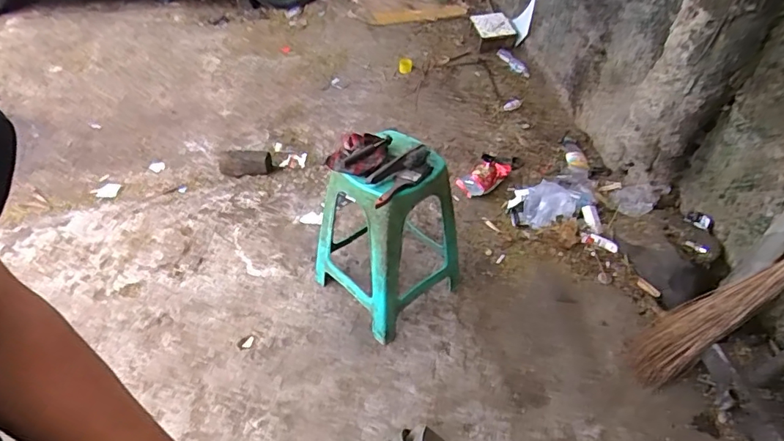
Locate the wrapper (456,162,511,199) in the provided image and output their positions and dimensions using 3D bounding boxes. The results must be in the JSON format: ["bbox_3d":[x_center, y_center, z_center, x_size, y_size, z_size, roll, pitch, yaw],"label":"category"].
[{"bbox_3d":[0.360,-0.164,1.936,0.209,0.074,0.103,-25,52,-27],"label":"wrapper"}]

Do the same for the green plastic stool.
[{"bbox_3d":[-0.009,0.032,1.387,0.341,0.504,0.341,-31,53,-30],"label":"green plastic stool"}]

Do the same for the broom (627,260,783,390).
[{"bbox_3d":[0.883,0.201,1.307,0.092,0.630,0.158,25,30,-37],"label":"broom"}]

